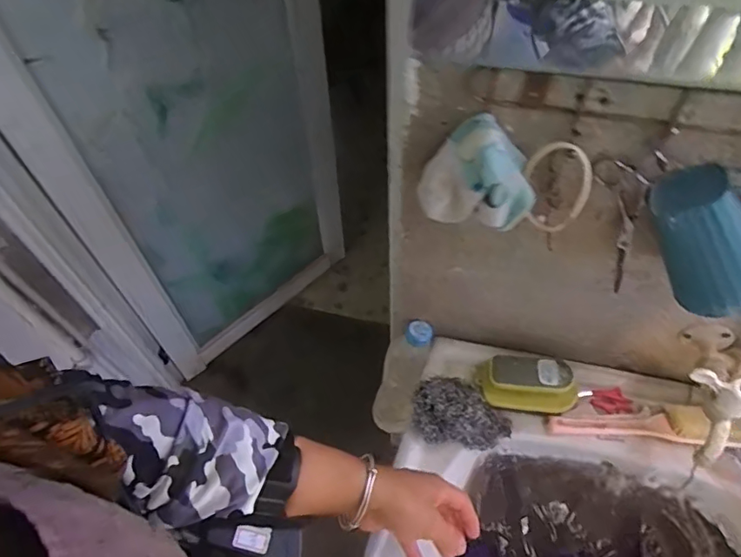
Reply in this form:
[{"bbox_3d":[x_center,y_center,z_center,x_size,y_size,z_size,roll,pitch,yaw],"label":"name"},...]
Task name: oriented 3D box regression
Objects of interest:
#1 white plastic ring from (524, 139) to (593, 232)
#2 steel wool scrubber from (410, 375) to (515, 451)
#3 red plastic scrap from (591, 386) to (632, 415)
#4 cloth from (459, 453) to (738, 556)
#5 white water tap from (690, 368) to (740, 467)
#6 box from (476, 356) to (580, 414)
[{"bbox_3d":[0.143,-0.069,0.407,0.051,0.092,0.011,31,61,22],"label":"white plastic ring"},{"bbox_3d":[0.106,0.151,0.597,0.113,0.044,0.080,1,54,2],"label":"steel wool scrubber"},{"bbox_3d":[0.291,0.150,0.622,0.042,0.010,0.032,-7,54,-3],"label":"red plastic scrap"},{"bbox_3d":[0.261,0.312,0.562,0.303,0.047,0.179,18,57,14],"label":"cloth"},{"bbox_3d":[0.317,0.130,0.472,0.044,0.103,0.034,-6,23,-3],"label":"white water tap"},{"bbox_3d":[0.184,0.124,0.598,0.108,0.059,0.054,9,55,8],"label":"box"}]

